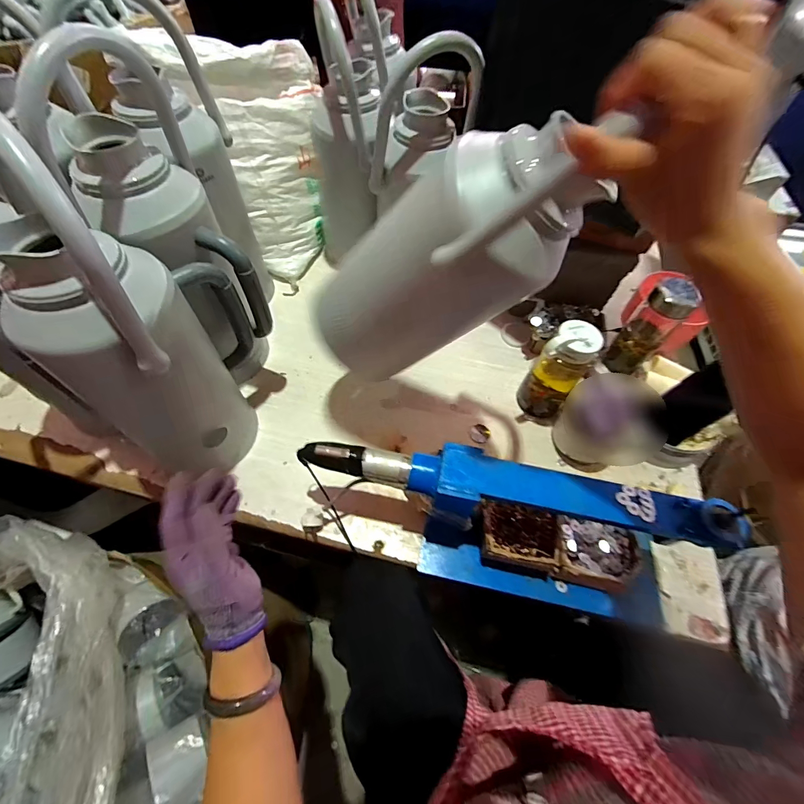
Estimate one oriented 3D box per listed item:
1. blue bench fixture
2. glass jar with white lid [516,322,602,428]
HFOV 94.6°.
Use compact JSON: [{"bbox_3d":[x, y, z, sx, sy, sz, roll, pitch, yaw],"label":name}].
[{"bbox_3d":[0.125,0.163,0.501,0.533,0.179,0.137,13,60,5],"label":"blue bench fixture"},{"bbox_3d":[0.265,-0.045,0.639,0.080,0.187,0.078,1,60,-2],"label":"glass jar with white lid"}]

